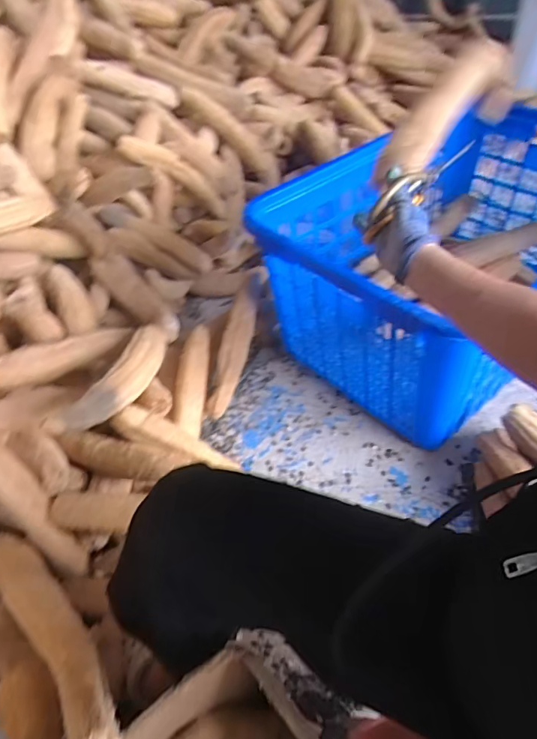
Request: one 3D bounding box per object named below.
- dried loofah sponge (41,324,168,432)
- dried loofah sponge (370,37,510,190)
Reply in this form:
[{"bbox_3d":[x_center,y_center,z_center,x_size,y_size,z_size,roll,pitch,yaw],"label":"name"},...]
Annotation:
[{"bbox_3d":[-0.266,0.007,0.898,0.060,0.057,0.473,-2,21,5],"label":"dried loofah sponge"},{"bbox_3d":[0.279,-0.408,0.776,0.058,0.063,0.362,30,70,30],"label":"dried loofah sponge"}]

